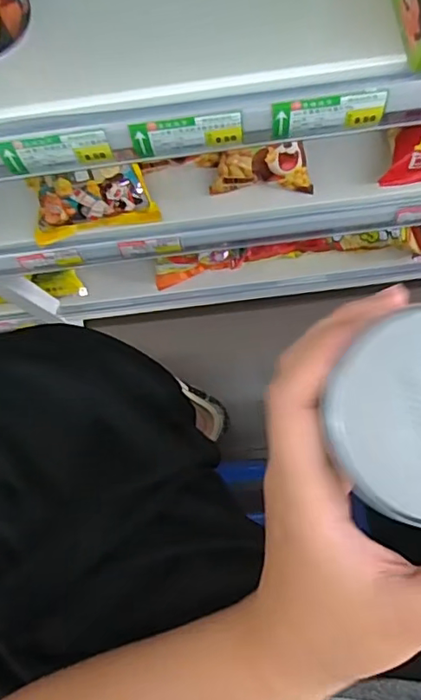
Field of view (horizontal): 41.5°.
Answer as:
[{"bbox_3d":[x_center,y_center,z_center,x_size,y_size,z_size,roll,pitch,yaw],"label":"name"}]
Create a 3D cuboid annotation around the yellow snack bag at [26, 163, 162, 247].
[{"bbox_3d":[-0.127,-0.152,0.579,0.137,0.073,0.041,-9,81,3],"label":"yellow snack bag"}]

